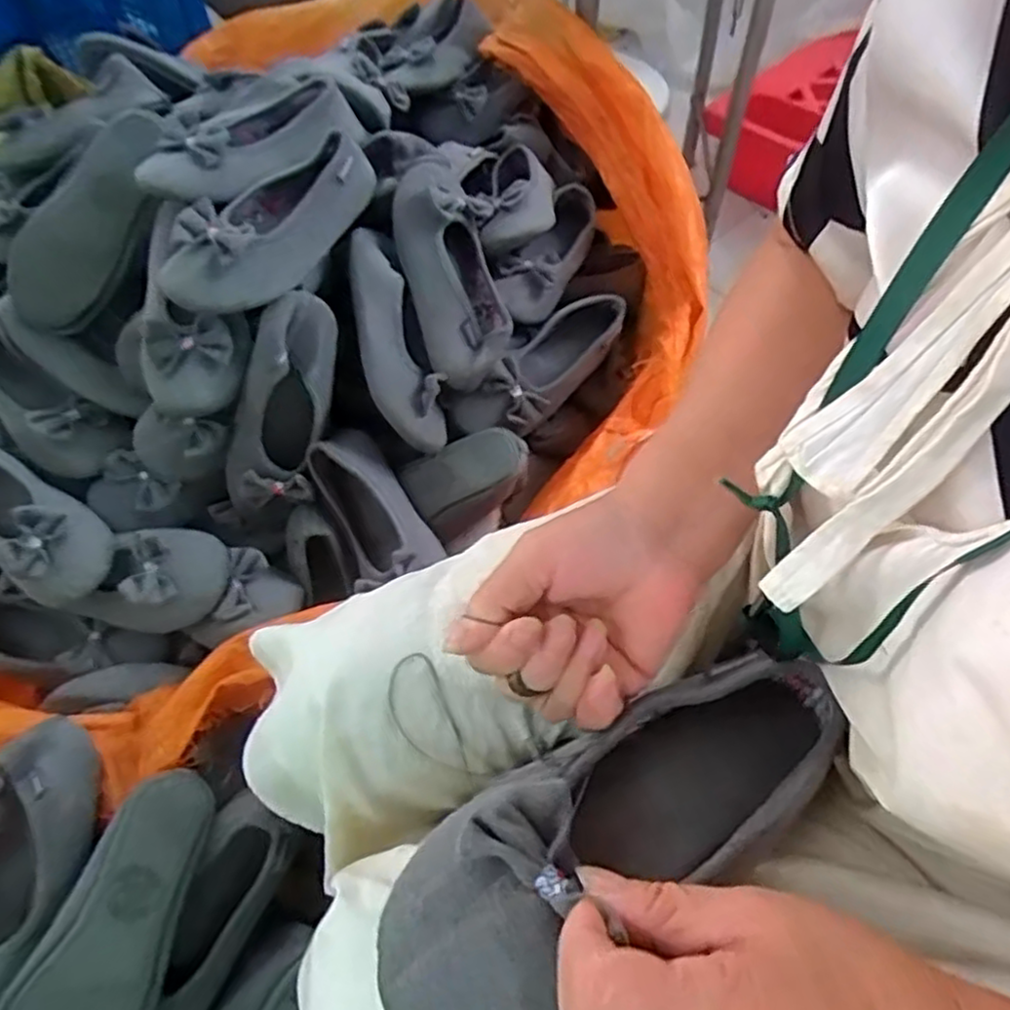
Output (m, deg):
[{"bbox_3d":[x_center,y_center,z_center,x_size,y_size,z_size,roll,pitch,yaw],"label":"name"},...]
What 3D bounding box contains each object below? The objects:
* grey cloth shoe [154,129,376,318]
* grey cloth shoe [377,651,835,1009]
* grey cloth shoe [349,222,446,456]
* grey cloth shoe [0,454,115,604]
[{"bbox_3d":[-0.219,-0.265,0.654,0.091,0.057,0.217,21,59,15],"label":"grey cloth shoe"},{"bbox_3d":[0.047,0.135,0.289,0.206,0.057,0.081,-26,58,-25],"label":"grey cloth shoe"},{"bbox_3d":[-0.114,-0.171,0.704,0.068,0.058,0.240,-14,74,-8],"label":"grey cloth shoe"},{"bbox_3d":[-0.505,0.012,0.713,0.227,0.098,0.104,21,59,15],"label":"grey cloth shoe"}]

